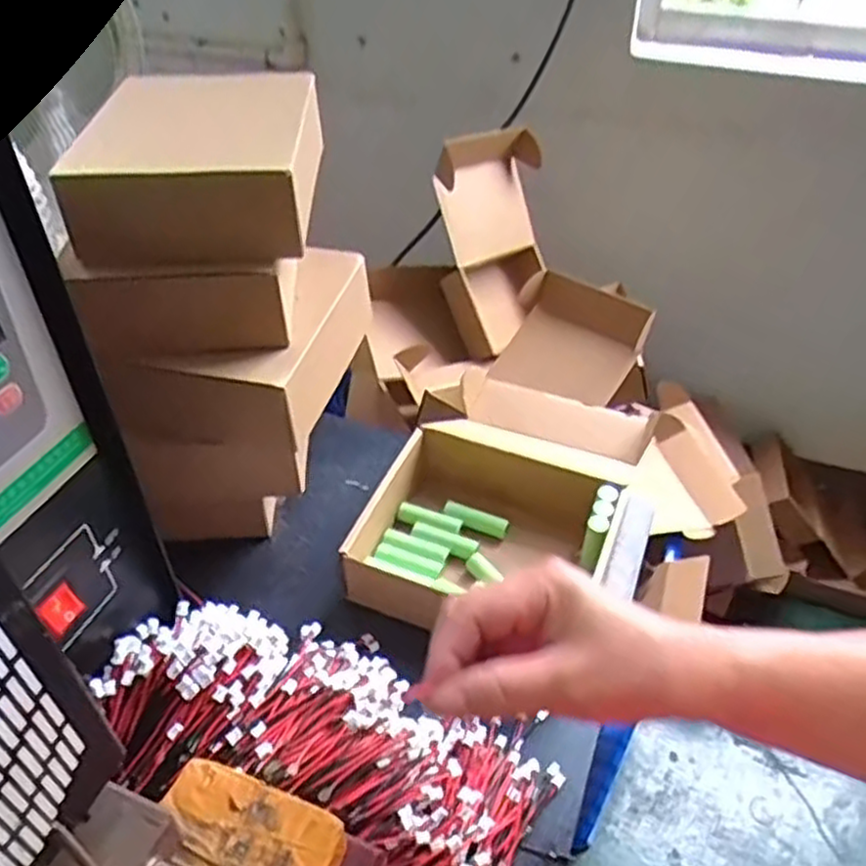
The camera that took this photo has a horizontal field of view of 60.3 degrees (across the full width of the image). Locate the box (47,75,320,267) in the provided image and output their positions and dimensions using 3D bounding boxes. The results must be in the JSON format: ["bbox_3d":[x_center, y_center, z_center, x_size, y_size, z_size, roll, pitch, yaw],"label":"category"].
[{"bbox_3d":[-0.142,-0.169,0.470,0.140,0.064,0.137,-2,42,-4],"label":"box"}]

